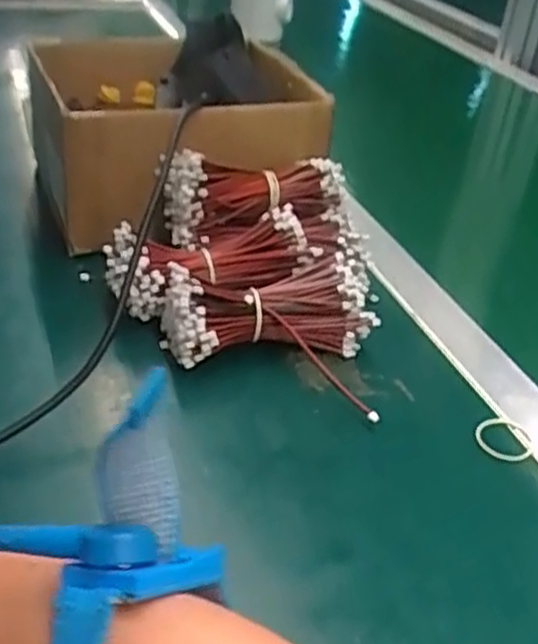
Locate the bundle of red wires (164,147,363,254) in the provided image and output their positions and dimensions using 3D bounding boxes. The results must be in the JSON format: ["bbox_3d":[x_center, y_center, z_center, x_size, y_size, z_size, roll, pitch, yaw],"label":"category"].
[{"bbox_3d":[-0.005,-0.086,0.551,0.131,0.054,0.060,-10,39,-21],"label":"bundle of red wires"}]

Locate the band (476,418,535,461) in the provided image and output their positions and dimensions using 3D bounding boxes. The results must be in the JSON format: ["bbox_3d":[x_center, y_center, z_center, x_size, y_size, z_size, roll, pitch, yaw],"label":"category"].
[{"bbox_3d":[0.133,0.066,0.446,0.032,0.005,0.034,14,34,14],"label":"band"}]

